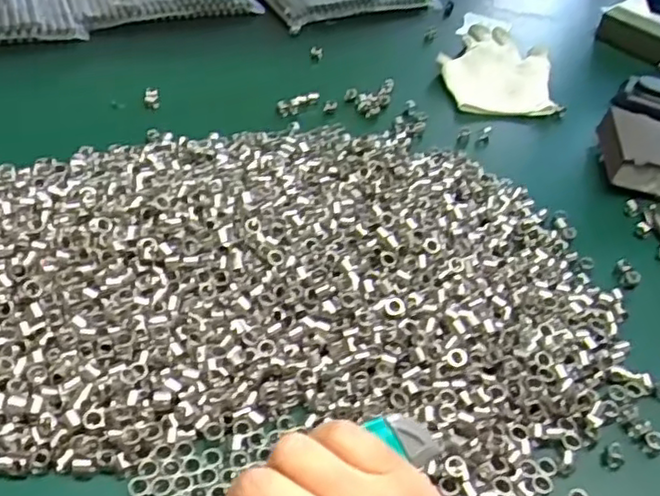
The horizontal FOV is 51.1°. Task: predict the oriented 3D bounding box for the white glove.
[{"bbox_3d":[0.159,-0.179,0.665,0.106,0.016,0.151,7,43,-1],"label":"white glove"}]

